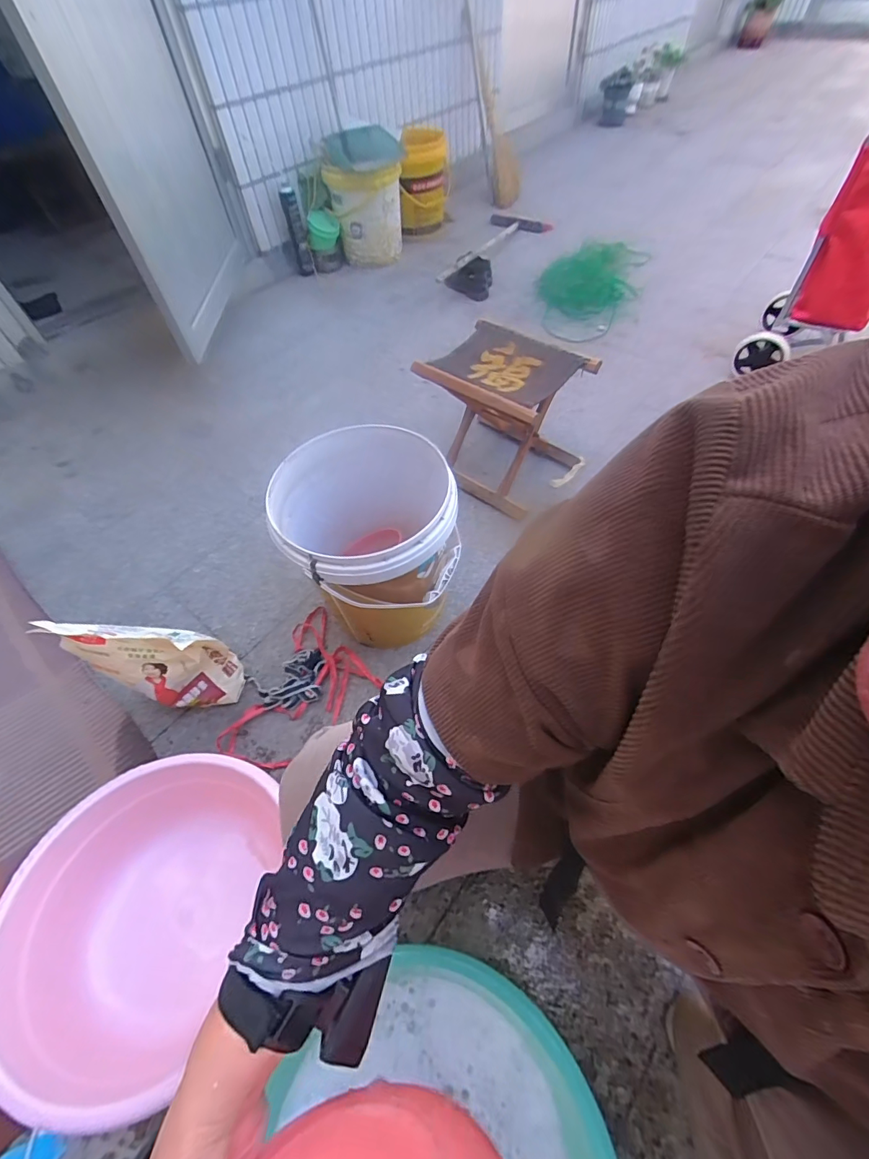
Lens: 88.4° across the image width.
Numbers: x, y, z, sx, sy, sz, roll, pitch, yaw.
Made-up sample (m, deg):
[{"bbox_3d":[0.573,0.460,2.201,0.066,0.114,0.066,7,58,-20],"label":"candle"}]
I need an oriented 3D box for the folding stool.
[{"bbox_3d":[0.166,-0.405,1.134,0.346,0.307,0.295,30,63,30],"label":"folding stool"}]

